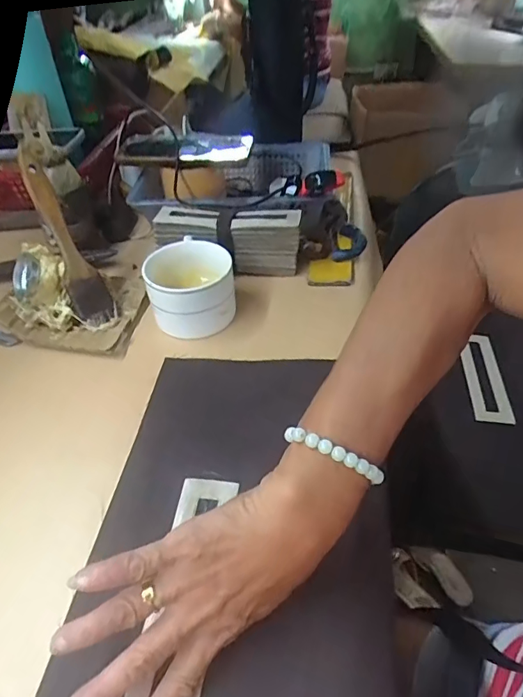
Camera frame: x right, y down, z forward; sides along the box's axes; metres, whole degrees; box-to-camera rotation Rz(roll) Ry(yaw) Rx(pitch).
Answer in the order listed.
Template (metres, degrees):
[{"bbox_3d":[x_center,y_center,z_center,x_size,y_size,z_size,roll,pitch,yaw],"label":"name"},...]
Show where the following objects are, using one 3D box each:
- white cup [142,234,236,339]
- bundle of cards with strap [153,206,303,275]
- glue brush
[{"bbox_3d":[-0.070,-0.061,0.471,0.082,0.055,0.089,-2,44,2],"label":"white cup"},{"bbox_3d":[-0.035,-0.123,0.527,0.160,0.059,0.052,4,44,7],"label":"bundle of cards with strap"},{"bbox_3d":[-0.188,-0.104,0.447,0.038,0.169,0.012,-28,20,-24],"label":"glue brush"}]

